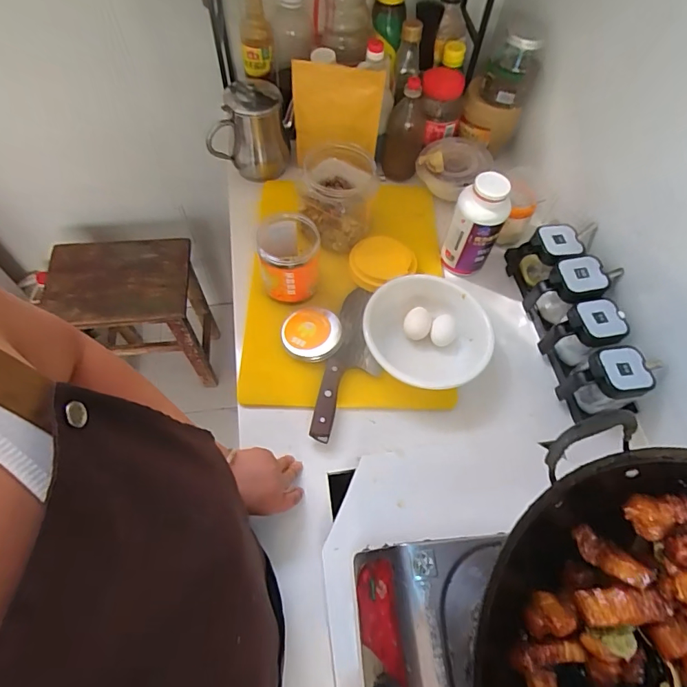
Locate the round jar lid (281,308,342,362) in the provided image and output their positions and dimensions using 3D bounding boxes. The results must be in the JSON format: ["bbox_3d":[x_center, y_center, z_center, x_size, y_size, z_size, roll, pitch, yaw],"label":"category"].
[{"bbox_3d":[-0.050,-0.018,0.698,0.088,0.028,0.088,0,61,1],"label":"round jar lid"}]

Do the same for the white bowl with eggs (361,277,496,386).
[{"bbox_3d":[0.125,-0.013,0.681,0.182,0.064,0.181,1,61,-2],"label":"white bowl with eggs"}]

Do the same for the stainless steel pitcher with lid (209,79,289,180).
[{"bbox_3d":[-0.178,-0.406,0.856,0.143,0.145,0.103,-1,61,-3],"label":"stainless steel pitcher with lid"}]

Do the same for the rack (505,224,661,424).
[{"bbox_3d":[0.368,-0.044,0.707,0.117,0.093,0.323,-5,61,-6],"label":"rack"}]

